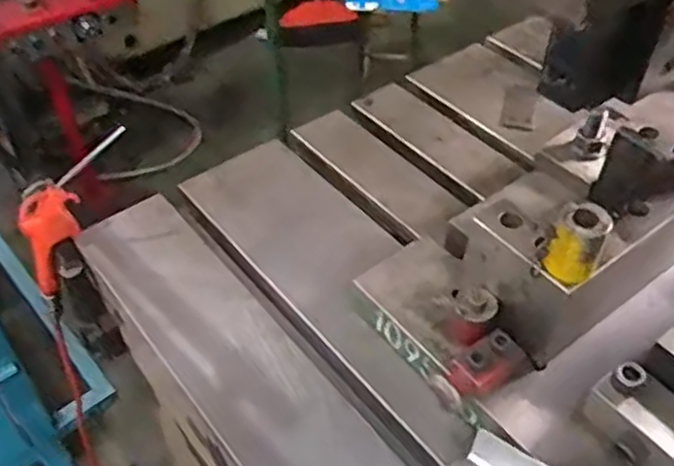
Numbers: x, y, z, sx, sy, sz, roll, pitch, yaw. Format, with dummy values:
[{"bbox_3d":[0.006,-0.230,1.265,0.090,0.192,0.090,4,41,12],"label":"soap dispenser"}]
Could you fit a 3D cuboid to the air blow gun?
[{"bbox_3d":[-0.298,-0.023,0.755,0.032,0.209,0.064,39,23,31],"label":"air blow gun"}]

